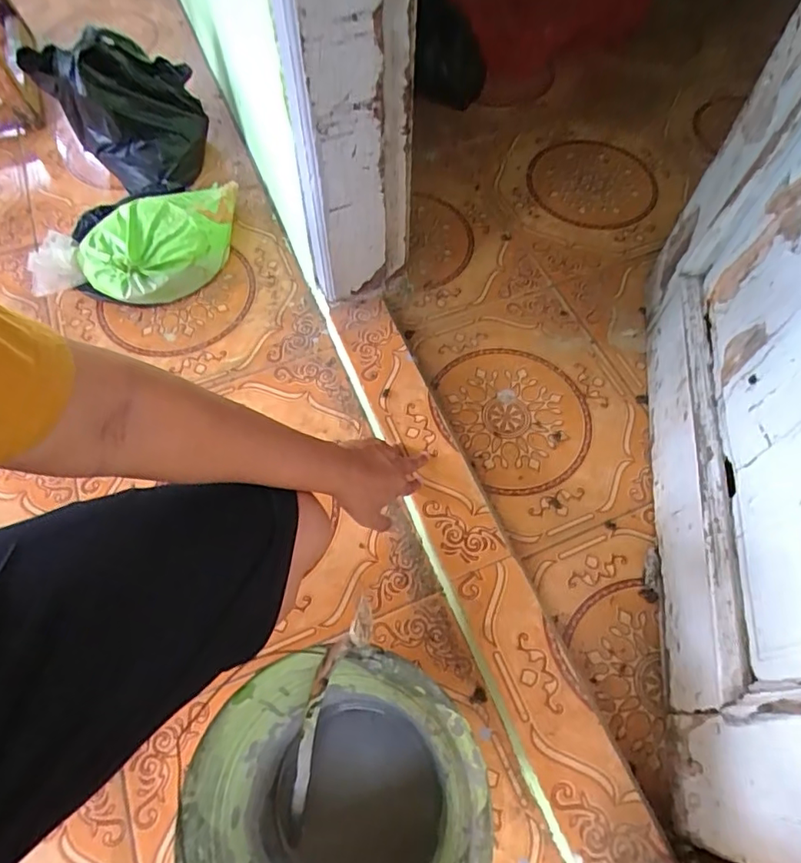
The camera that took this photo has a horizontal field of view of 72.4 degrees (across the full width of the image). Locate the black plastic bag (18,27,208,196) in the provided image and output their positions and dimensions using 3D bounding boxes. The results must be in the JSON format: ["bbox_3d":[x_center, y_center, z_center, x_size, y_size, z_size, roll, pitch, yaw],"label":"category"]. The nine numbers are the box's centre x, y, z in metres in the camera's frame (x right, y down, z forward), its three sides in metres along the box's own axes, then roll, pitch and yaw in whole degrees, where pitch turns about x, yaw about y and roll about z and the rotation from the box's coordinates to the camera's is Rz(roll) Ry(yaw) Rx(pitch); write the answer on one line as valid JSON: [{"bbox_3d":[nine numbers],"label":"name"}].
[{"bbox_3d":[-0.458,-0.554,0.932,0.202,0.208,0.188,17,64,7],"label":"black plastic bag"}]

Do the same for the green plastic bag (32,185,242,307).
[{"bbox_3d":[-0.416,-0.293,0.894,0.345,0.074,0.194,-24,66,-13],"label":"green plastic bag"}]

